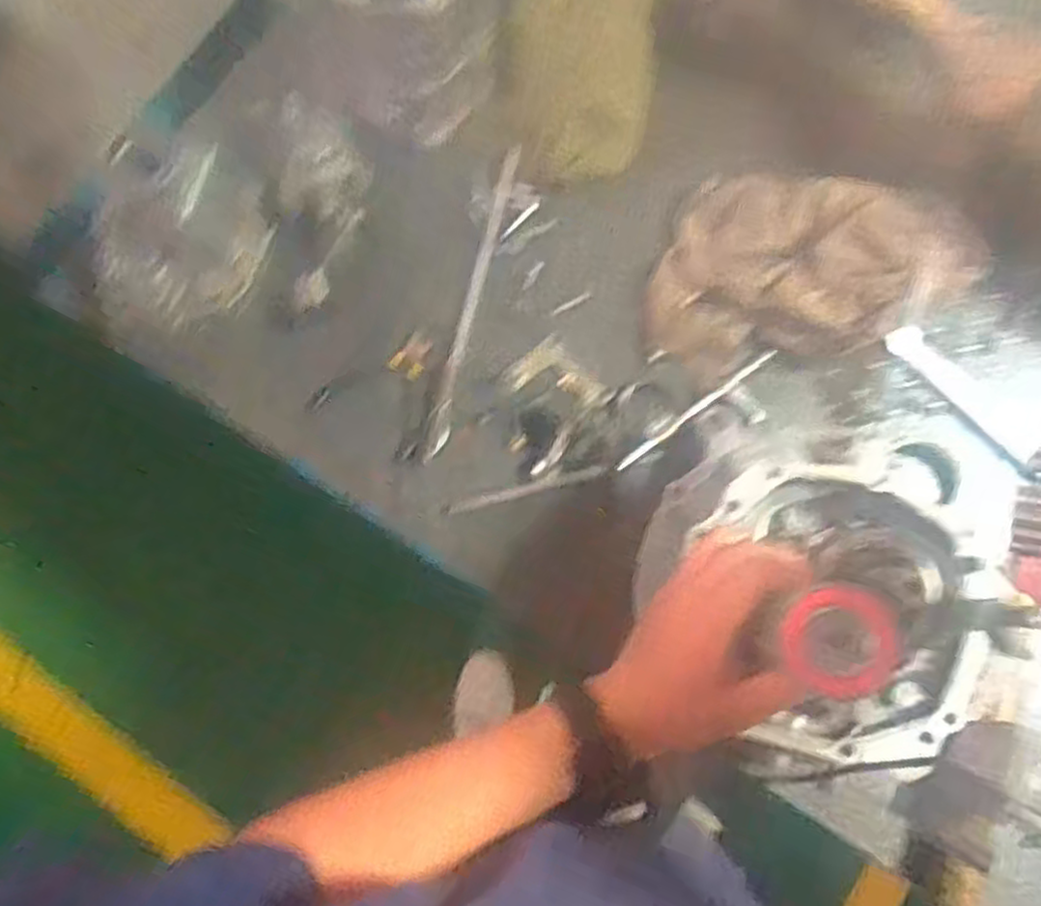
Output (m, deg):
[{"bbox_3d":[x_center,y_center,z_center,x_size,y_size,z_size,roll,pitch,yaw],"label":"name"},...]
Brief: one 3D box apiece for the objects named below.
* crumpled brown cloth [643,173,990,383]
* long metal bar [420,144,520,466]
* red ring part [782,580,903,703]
[{"bbox_3d":[0.312,-0.182,0.791,0.310,0.064,0.251,23,79,4],"label":"crumpled brown cloth"},{"bbox_3d":[-0.052,-0.166,0.806,0.021,0.021,0.362,14,78,3],"label":"long metal bar"},{"bbox_3d":[0.145,0.085,0.335,0.049,0.006,0.050,0,78,0],"label":"red ring part"}]

